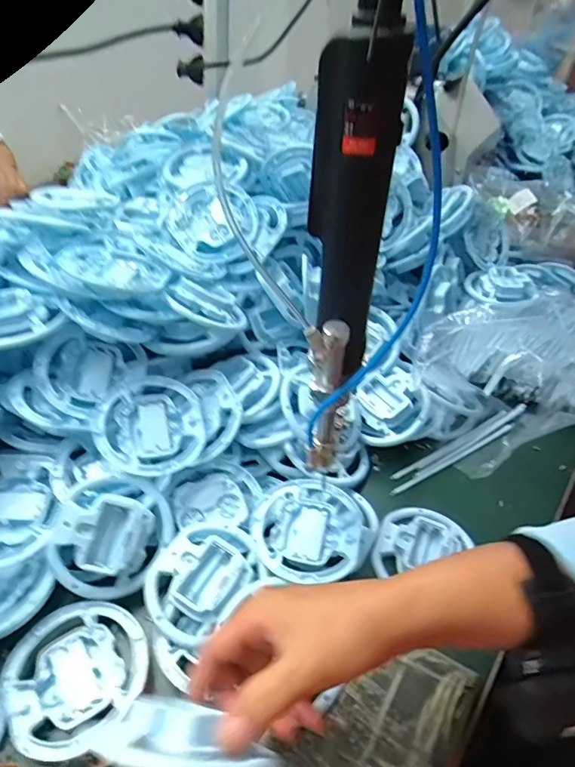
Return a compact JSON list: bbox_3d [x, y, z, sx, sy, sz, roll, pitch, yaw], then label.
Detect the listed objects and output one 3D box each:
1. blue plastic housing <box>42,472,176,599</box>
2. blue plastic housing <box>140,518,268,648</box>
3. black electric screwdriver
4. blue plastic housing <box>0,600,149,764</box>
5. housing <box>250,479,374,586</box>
[{"bbox_3d":[-0.157,0.135,0.422,0.103,0.045,0.103,4,78,-20],"label":"blue plastic housing"},{"bbox_3d":[-0.074,0.164,0.411,0.079,0.029,0.101,31,50,27],"label":"blue plastic housing"},{"bbox_3d":[0.031,-0.050,0.290,0.047,0.265,0.053,11,43,8],"label":"black electric screwdriver"},{"bbox_3d":[-0.166,0.228,0.373,0.101,0.014,0.102,2,43,-2],"label":"blue plastic housing"},{"bbox_3d":[0.021,0.146,0.453,0.105,0.033,0.105,2,43,-2],"label":"housing"}]

